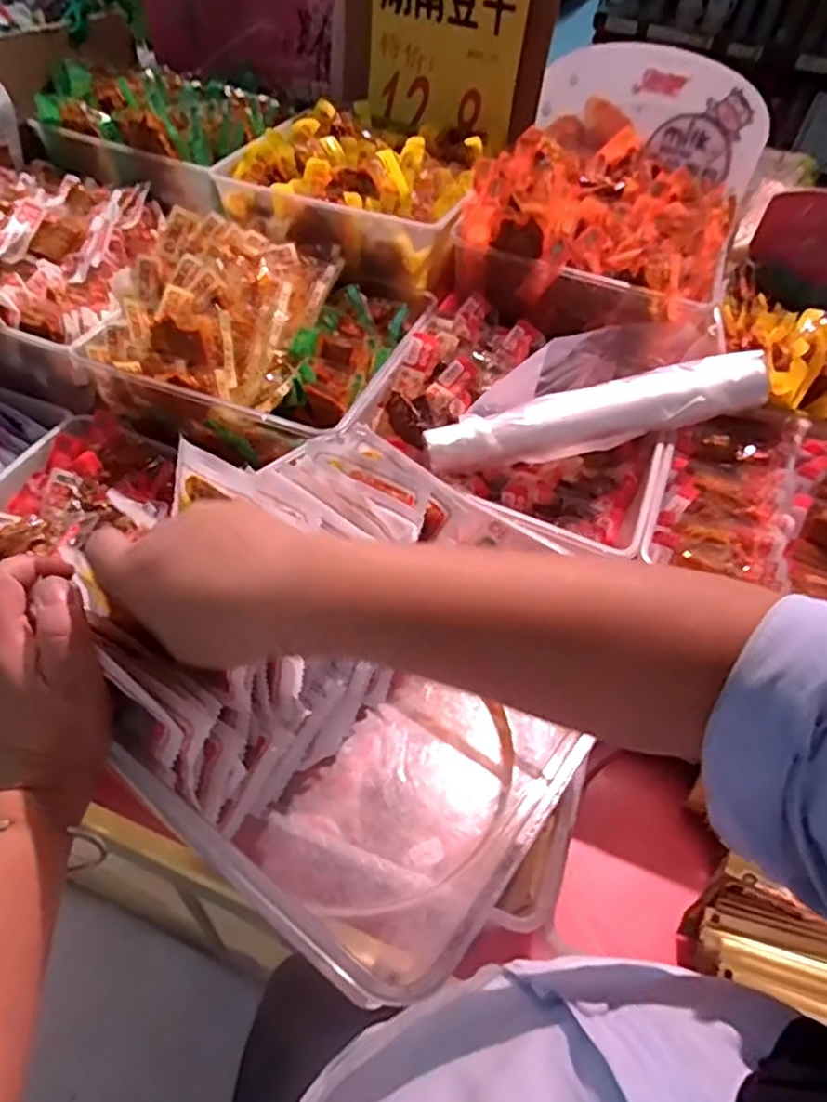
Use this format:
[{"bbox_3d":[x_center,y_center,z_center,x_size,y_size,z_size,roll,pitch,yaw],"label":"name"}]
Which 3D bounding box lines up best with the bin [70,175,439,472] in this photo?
[{"bbox_3d":[-0.171,-0.263,0.752,0.327,0.133,0.313,19,51,9],"label":"bin"}]

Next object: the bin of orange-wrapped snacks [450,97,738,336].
[{"bbox_3d":[0.232,-0.404,0.837,0.289,0.140,0.320,21,51,11],"label":"bin of orange-wrapped snacks"}]

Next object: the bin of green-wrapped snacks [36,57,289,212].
[{"bbox_3d":[-0.334,-0.584,0.922,0.279,0.098,0.247,19,51,9],"label":"bin of green-wrapped snacks"}]

